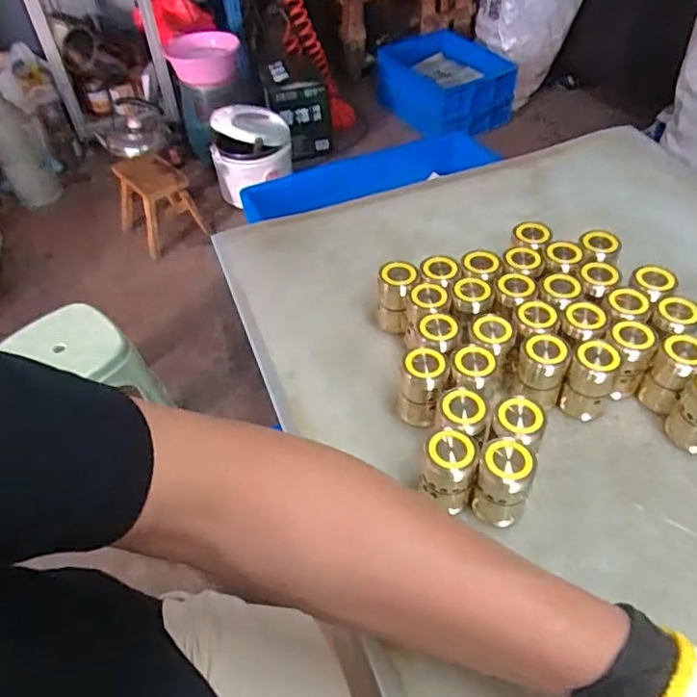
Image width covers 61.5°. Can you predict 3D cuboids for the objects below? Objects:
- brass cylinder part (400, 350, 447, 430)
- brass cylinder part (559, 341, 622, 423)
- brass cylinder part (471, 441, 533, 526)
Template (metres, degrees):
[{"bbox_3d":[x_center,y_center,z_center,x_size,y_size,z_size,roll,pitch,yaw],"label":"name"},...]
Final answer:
[{"bbox_3d":[0.061,0.034,0.483,0.034,0.062,0.035,-1,48,1],"label":"brass cylinder part"},{"bbox_3d":[0.201,0.026,0.482,0.035,0.063,0.036,31,56,27],"label":"brass cylinder part"},{"bbox_3d":[0.111,0.098,0.421,0.034,0.060,0.035,-1,48,1],"label":"brass cylinder part"}]

